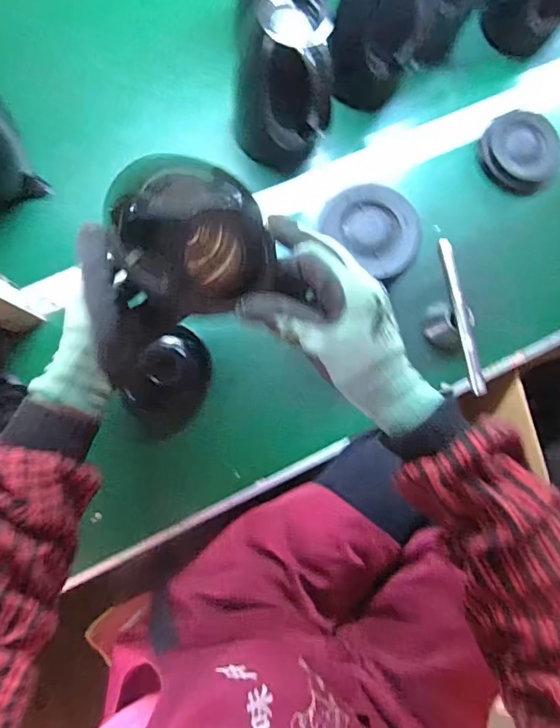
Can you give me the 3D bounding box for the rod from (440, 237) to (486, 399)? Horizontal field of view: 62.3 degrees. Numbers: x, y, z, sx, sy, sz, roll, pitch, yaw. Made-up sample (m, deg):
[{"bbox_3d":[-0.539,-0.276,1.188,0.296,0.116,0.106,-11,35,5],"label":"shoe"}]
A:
[{"bbox_3d":[0.239,-0.063,0.606,0.017,0.013,0.206,-10,84,-7],"label":"rod"}]

